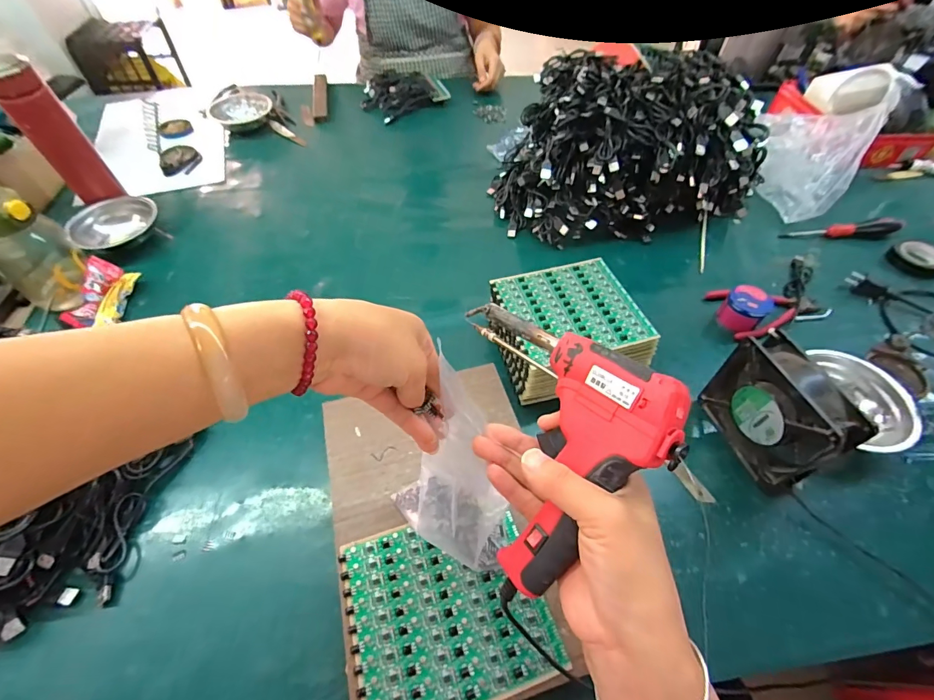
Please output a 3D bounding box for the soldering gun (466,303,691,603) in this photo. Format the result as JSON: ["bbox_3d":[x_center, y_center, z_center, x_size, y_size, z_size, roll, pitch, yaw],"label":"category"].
[{"bbox_3d":[0.072,0.039,0.271,0.131,0.045,0.195,-28,58,34],"label":"soldering gun"}]

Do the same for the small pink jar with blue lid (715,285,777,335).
[{"bbox_3d":[0.371,-0.054,0.554,0.050,0.040,0.053,33,57,25],"label":"small pink jar with blue lid"}]

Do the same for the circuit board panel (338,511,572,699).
[{"bbox_3d":[-0.017,0.209,0.339,0.153,0.013,0.137,-14,55,-11],"label":"circuit board panel"}]

